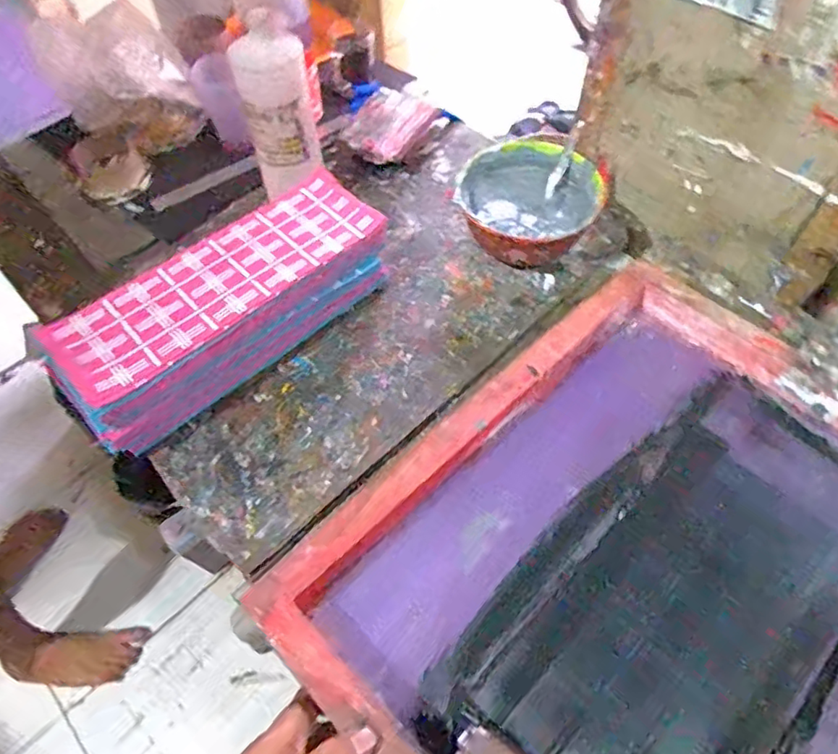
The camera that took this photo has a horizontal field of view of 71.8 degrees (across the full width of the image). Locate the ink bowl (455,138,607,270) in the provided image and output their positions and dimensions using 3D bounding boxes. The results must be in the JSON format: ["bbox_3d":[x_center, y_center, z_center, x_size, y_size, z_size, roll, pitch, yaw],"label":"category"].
[{"bbox_3d":[0.134,-0.208,0.727,0.173,0.085,0.167,0,56,0],"label":"ink bowl"}]

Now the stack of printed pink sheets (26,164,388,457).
[{"bbox_3d":[-0.203,-0.076,0.639,0.151,0.092,0.363,37,64,22],"label":"stack of printed pink sheets"}]

